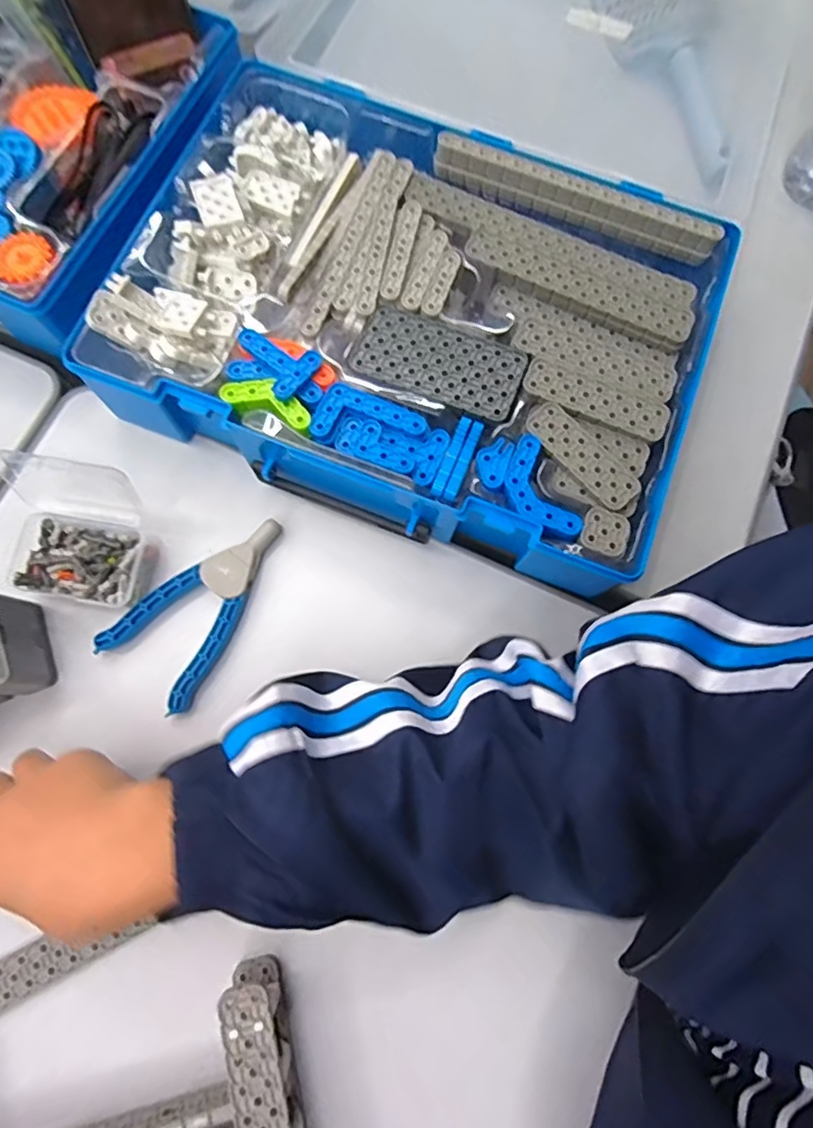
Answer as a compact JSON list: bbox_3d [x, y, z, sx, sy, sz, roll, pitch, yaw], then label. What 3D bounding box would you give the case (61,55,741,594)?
[{"bbox_3d":[0.009,-0.163,0.396,0.355,0.073,0.273,20,77,4],"label":"case"}]

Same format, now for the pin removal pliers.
[{"bbox_3d":[-0.130,0.021,0.377,0.066,0.015,0.128,34,78,8],"label":"pin removal pliers"}]

